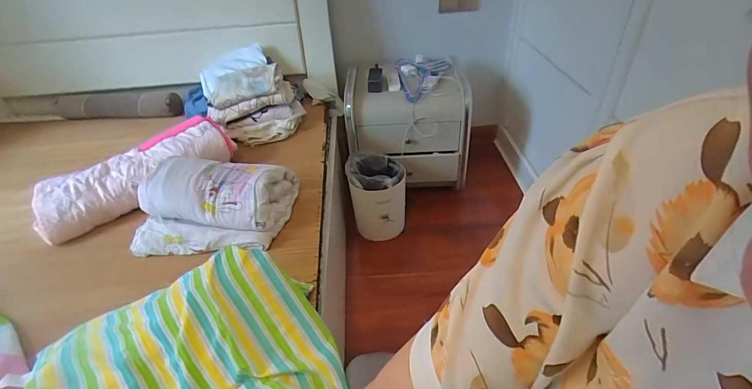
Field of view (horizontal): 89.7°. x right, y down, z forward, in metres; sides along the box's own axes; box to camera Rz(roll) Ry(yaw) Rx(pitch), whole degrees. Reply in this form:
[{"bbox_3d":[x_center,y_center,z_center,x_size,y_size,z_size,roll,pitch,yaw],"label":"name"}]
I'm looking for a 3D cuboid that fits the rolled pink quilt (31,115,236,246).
[{"bbox_3d":[-0.681,-0.061,1.097,0.541,0.121,0.190,-32,46,-31],"label":"rolled pink quilt"}]

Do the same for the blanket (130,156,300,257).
[{"bbox_3d":[-0.412,0.022,0.954,0.362,0.130,0.244,2,39,8],"label":"blanket"}]

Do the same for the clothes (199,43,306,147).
[{"bbox_3d":[-0.469,-0.375,1.408,0.320,0.190,0.433,-26,43,-26],"label":"clothes"}]

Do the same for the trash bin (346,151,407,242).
[{"bbox_3d":[0.004,0.006,1.460,0.209,0.279,0.222,-8,38,-5],"label":"trash bin"}]

